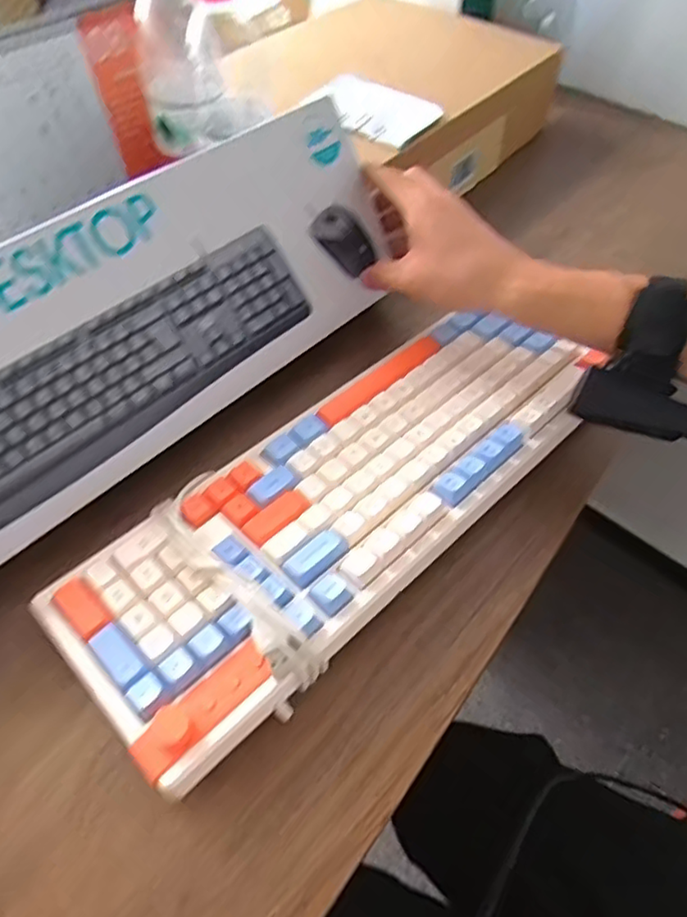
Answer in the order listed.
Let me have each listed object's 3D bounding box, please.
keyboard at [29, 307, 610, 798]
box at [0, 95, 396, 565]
[{"bbox_3d":[0.015,0.018,0.417,0.398,0.046,0.141,-37,61,-26],"label":"keyboard"},{"bbox_3d":[-0.171,-0.054,0.392,0.515,0.155,0.039,-40,31,-27],"label":"box"}]

